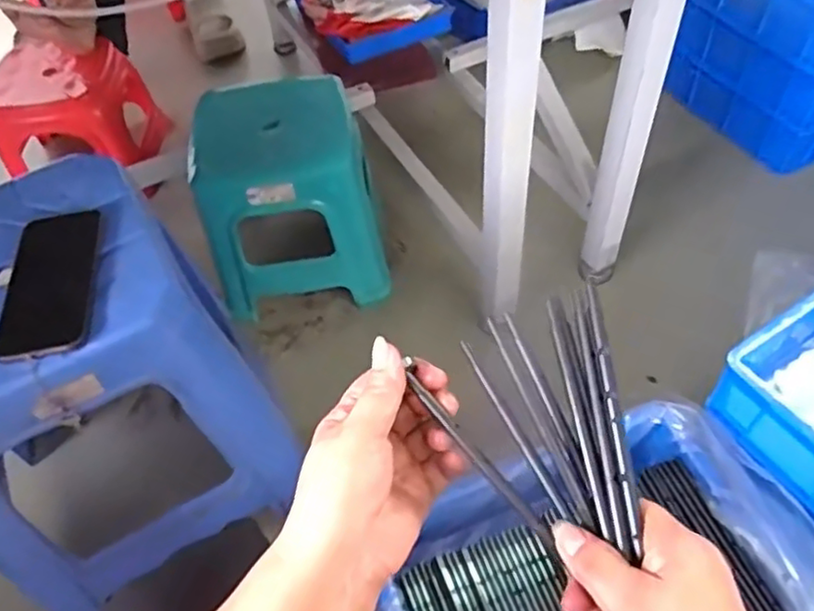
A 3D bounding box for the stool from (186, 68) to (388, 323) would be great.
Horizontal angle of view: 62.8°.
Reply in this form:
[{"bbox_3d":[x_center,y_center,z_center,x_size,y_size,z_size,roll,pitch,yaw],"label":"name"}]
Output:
[{"bbox_3d":[-0.177,-0.170,1.048,0.252,0.266,0.230,-8,52,-1],"label":"stool"}]

